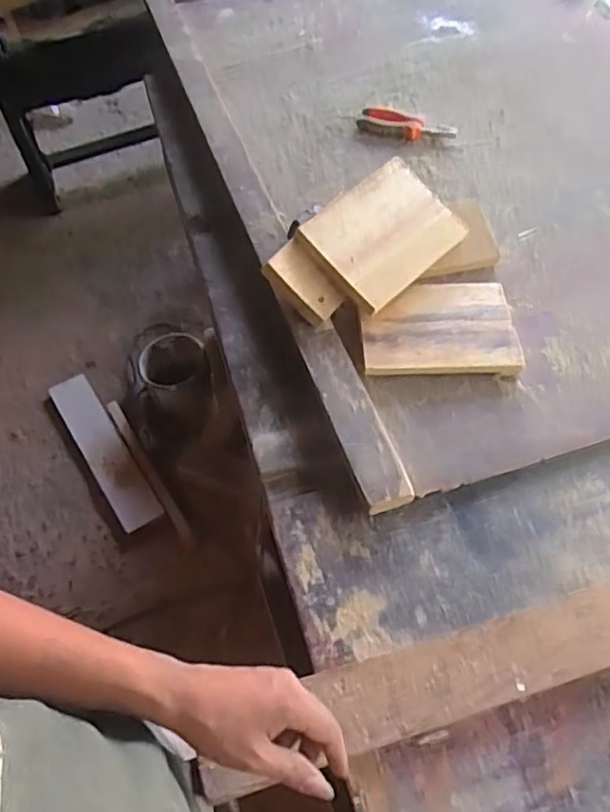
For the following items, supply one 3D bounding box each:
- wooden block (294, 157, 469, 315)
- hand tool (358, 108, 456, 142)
[{"bbox_3d":[0.099,-0.217,0.805,0.178,0.017,0.140,-42,84,-18],"label":"wooden block"},{"bbox_3d":[0.165,-0.451,1.048,0.156,0.025,0.046,22,59,14],"label":"hand tool"}]

